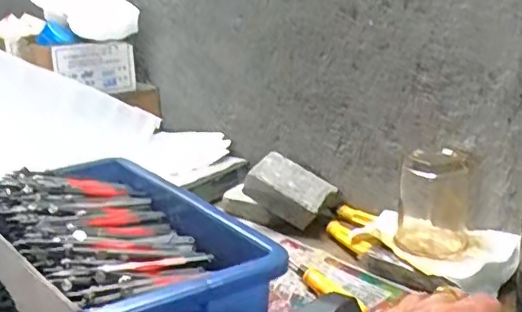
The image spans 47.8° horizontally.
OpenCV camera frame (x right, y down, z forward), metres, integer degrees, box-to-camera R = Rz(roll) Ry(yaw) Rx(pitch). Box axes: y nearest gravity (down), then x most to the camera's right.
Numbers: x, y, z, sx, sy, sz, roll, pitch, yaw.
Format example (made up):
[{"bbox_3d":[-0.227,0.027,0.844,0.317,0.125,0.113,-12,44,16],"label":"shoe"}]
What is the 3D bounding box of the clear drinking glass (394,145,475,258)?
[{"bbox_3d":[0.148,0.033,0.496,0.056,0.083,0.057,5,19,22],"label":"clear drinking glass"}]

